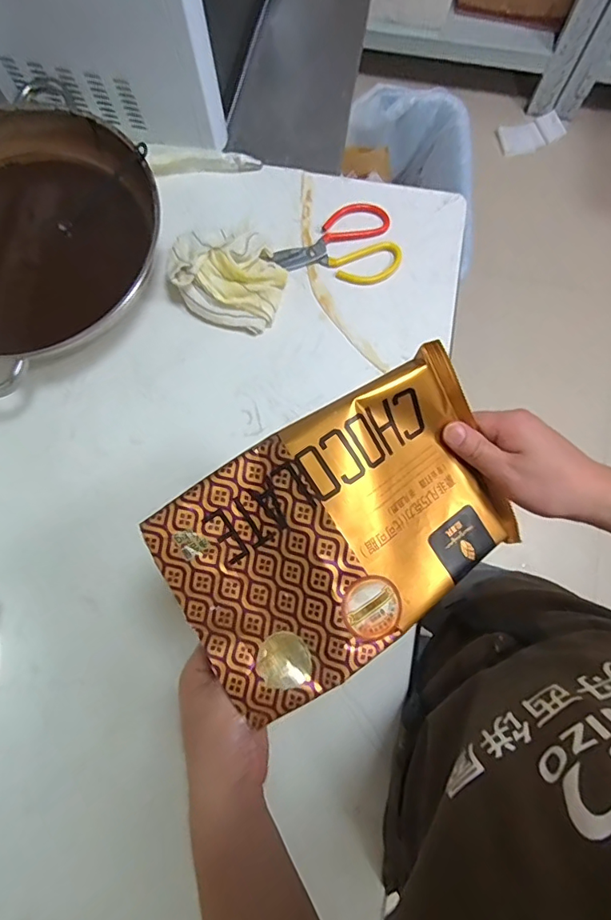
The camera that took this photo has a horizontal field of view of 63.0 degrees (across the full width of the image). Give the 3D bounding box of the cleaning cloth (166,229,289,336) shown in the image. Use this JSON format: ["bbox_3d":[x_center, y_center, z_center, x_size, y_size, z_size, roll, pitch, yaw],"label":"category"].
[{"bbox_3d":[-0.105,-0.253,0.675,0.153,0.050,0.134,17,79,4],"label":"cleaning cloth"}]

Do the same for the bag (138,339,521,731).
[{"bbox_3d":[0.030,0.052,0.383,0.265,0.053,0.171,-32,80,-6],"label":"bag"}]

